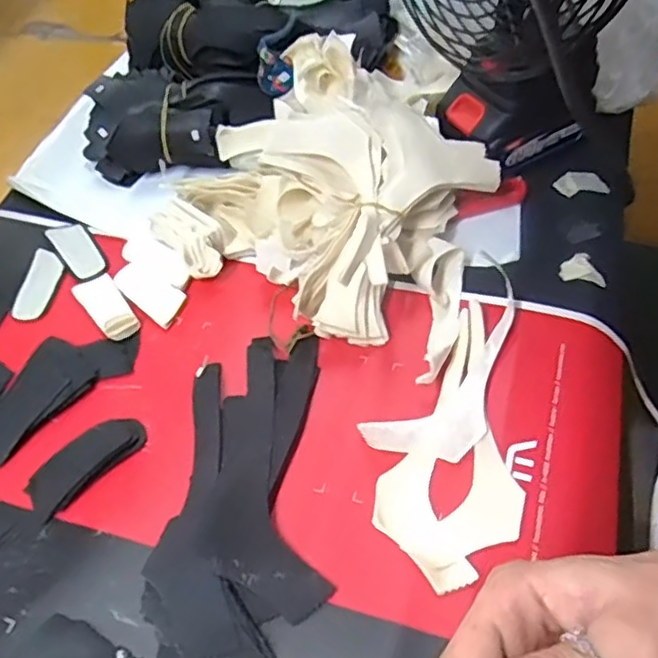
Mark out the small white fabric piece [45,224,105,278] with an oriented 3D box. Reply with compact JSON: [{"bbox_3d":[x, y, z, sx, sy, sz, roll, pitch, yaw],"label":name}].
[{"bbox_3d":[-0.205,-0.065,0.535,0.027,0.004,0.073,-34,58,-18],"label":"small white fabric piece"}]

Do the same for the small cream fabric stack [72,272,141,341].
[{"bbox_3d":[-0.166,-0.018,0.494,0.028,0.005,0.070,-35,58,-19],"label":"small cream fabric stack"}]

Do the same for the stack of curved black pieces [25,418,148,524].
[{"bbox_3d":[-0.154,0.082,0.417,0.076,0.005,0.034,-37,59,-20],"label":"stack of curved black pieces"}]

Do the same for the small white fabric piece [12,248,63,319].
[{"bbox_3d":[-0.229,-0.037,0.520,0.029,0.004,0.068,0,54,5],"label":"small white fabric piece"}]

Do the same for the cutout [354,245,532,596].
[{"bbox_3d":[0.073,0.055,0.411,0.089,0.015,0.199,2,54,7],"label":"cutout"}]

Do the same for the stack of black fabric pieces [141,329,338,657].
[{"bbox_3d":[-0.051,0.102,0.390,0.093,0.014,0.229,-5,53,2],"label":"stack of black fabric pieces"}]

